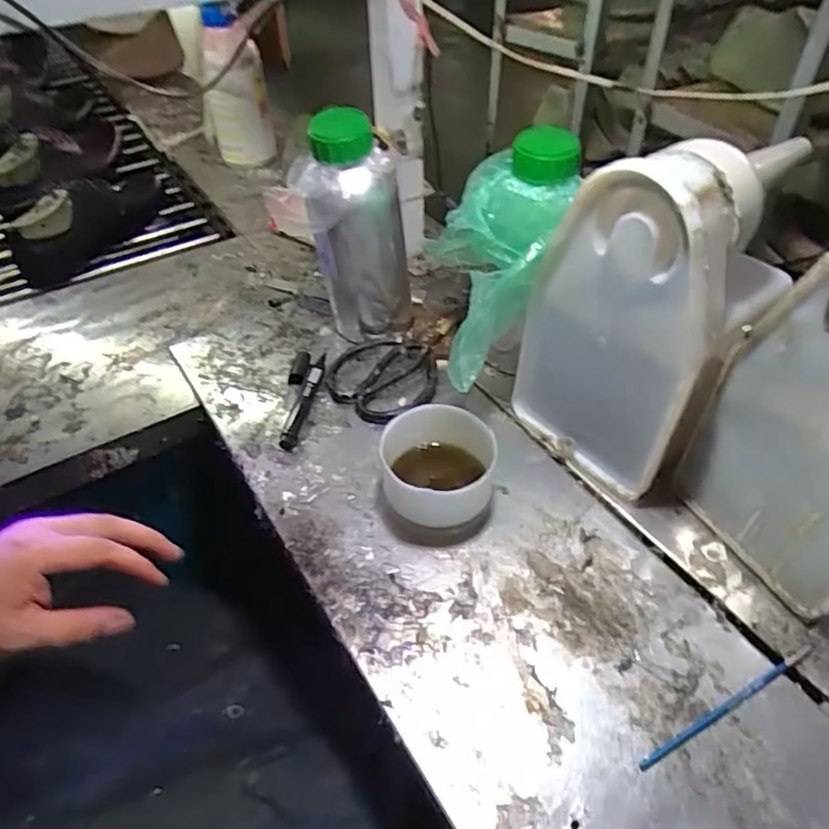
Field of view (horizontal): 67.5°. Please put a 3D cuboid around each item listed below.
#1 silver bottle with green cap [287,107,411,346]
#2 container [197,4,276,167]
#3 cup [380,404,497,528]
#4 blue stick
[{"bbox_3d":[-0.056,-0.173,0.611,0.100,0.217,0.075,-8,47,-7],"label":"silver bottle with green cap"},{"bbox_3d":[-0.283,-0.512,0.979,0.092,0.217,0.082,-10,48,-9],"label":"container"},{"bbox_3d":[0.018,0.048,0.506,0.084,0.064,0.092,0,47,0],"label":"cup"},{"bbox_3d":[0.196,0.193,0.401,0.129,0.004,0.006,-22,50,-19],"label":"blue stick"}]

